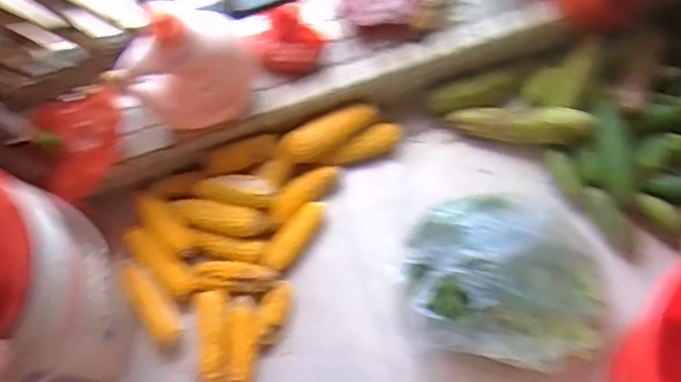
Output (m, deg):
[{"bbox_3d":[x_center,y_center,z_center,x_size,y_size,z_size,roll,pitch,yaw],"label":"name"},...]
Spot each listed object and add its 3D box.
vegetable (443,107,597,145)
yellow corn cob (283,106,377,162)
[{"bbox_3d":[0.349,-0.127,1.282,0.270,0.062,0.060,6,68,27],"label":"vegetable"},{"bbox_3d":[-0.020,-0.114,1.276,0.193,0.052,0.049,-27,71,-8],"label":"yellow corn cob"}]

